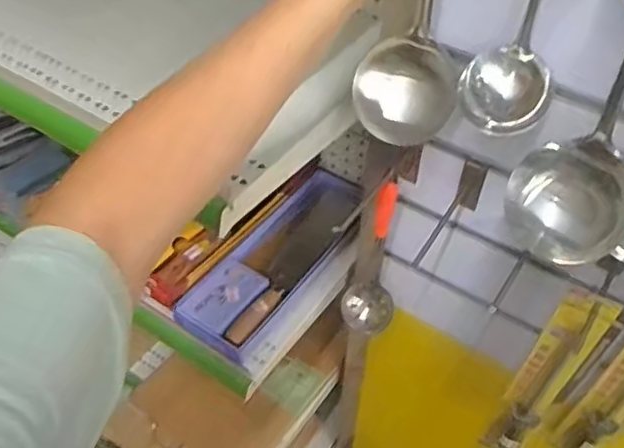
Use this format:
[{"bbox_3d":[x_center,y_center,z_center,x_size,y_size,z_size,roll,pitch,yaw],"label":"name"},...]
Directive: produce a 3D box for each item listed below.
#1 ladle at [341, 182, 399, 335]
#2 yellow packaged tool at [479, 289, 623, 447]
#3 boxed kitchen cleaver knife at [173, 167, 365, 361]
[{"bbox_3d":[0.076,0.039,0.717,0.064,0.233,0.074,8,49,6],"label":"ladle"},{"bbox_3d":[0.240,0.172,0.625,0.045,0.313,0.023,24,52,19],"label":"yellow packaged tool"},{"bbox_3d":[-0.041,0.049,0.860,0.112,0.052,0.345,28,54,22],"label":"boxed kitchen cleaver knife"}]

